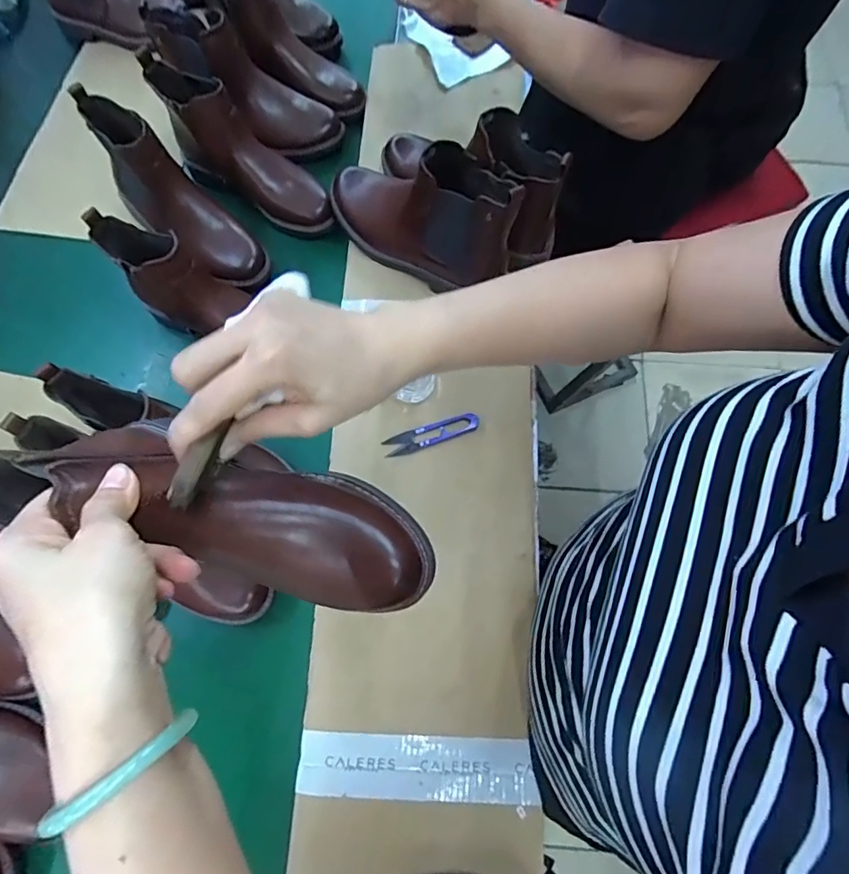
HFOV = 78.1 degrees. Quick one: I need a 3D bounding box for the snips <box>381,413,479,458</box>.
[{"bbox_3d":[0.009,-0.003,0.642,0.118,0.013,0.026,-19,72,-7],"label":"snips"}]

